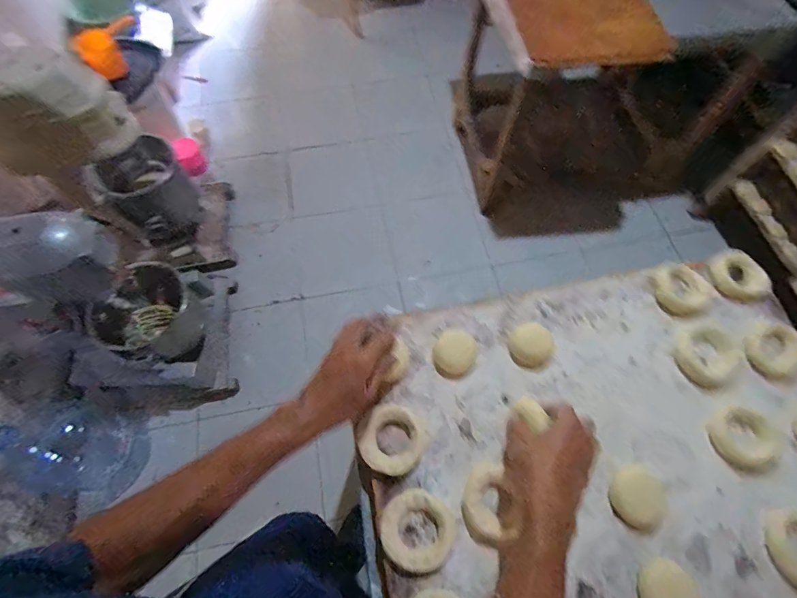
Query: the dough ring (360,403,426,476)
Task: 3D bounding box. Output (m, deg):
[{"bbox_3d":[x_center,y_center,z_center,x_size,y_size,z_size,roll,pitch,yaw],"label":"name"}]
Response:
[{"bbox_3d":[-0.008,0.169,0.481,0.077,0.014,0.079,0,65,0],"label":"dough ring"}]

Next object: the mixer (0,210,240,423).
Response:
[{"bbox_3d":[-0.832,0.076,1.118,0.501,0.665,0.404,-18,67,-9],"label":"mixer"}]

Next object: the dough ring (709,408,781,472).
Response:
[{"bbox_3d":[0.420,0.168,0.481,0.071,0.010,0.068,0,65,0],"label":"dough ring"}]

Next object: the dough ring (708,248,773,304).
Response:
[{"bbox_3d":[0.480,-0.034,0.564,0.066,0.020,0.082,-7,65,-4],"label":"dough ring"}]

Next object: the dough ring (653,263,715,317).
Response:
[{"bbox_3d":[0.393,-0.012,0.553,0.072,0.013,0.076,0,65,0],"label":"dough ring"}]

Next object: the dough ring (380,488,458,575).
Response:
[{"bbox_3d":[0.021,0.257,0.441,0.077,0.018,0.079,0,65,0],"label":"dough ring"}]

